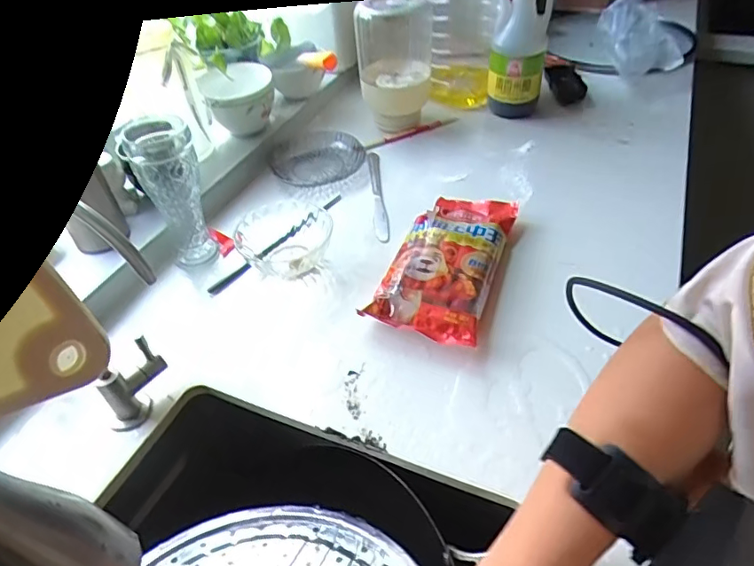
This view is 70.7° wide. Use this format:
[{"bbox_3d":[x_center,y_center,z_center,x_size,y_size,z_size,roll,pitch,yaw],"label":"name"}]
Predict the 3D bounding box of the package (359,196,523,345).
[{"bbox_3d":[0.084,-0.027,0.623,0.114,0.039,0.240,14,46,18],"label":"package"}]

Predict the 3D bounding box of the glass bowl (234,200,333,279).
[{"bbox_3d":[-0.112,-0.048,0.653,0.110,0.051,0.098,-7,44,-3],"label":"glass bowl"}]

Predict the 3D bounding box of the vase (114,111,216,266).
[{"bbox_3d":[-0.244,-0.109,0.641,0.070,0.173,0.077,-19,46,-14],"label":"vase"}]

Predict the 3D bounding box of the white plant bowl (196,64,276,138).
[{"bbox_3d":[-0.207,-0.277,0.807,0.102,0.087,0.097,-2,43,2],"label":"white plant bowl"}]

